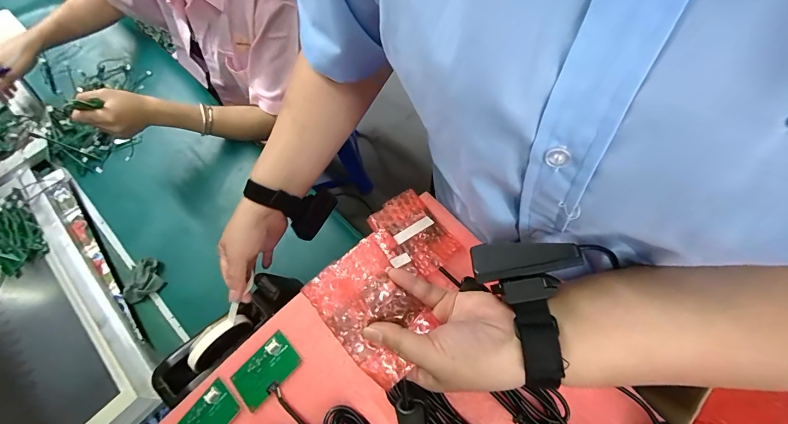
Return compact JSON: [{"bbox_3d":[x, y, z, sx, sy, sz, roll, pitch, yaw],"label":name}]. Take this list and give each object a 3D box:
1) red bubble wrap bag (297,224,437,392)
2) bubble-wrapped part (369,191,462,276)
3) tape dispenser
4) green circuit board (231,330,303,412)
[{"bbox_3d":[-0.012,0.075,0.274,0.083,0.014,0.098,-39,91,-12],"label":"red bubble wrap bag"},{"bbox_3d":[0.026,0.020,0.399,0.066,0.019,0.099,-43,74,-14],"label":"bubble-wrapped part"},{"bbox_3d":[-0.218,0.161,0.464,0.198,0.083,0.054,-43,74,-14],"label":"tape dispenser"},{"bbox_3d":[-0.135,0.164,0.357,0.043,0.004,0.067,42,75,15],"label":"green circuit board"}]

